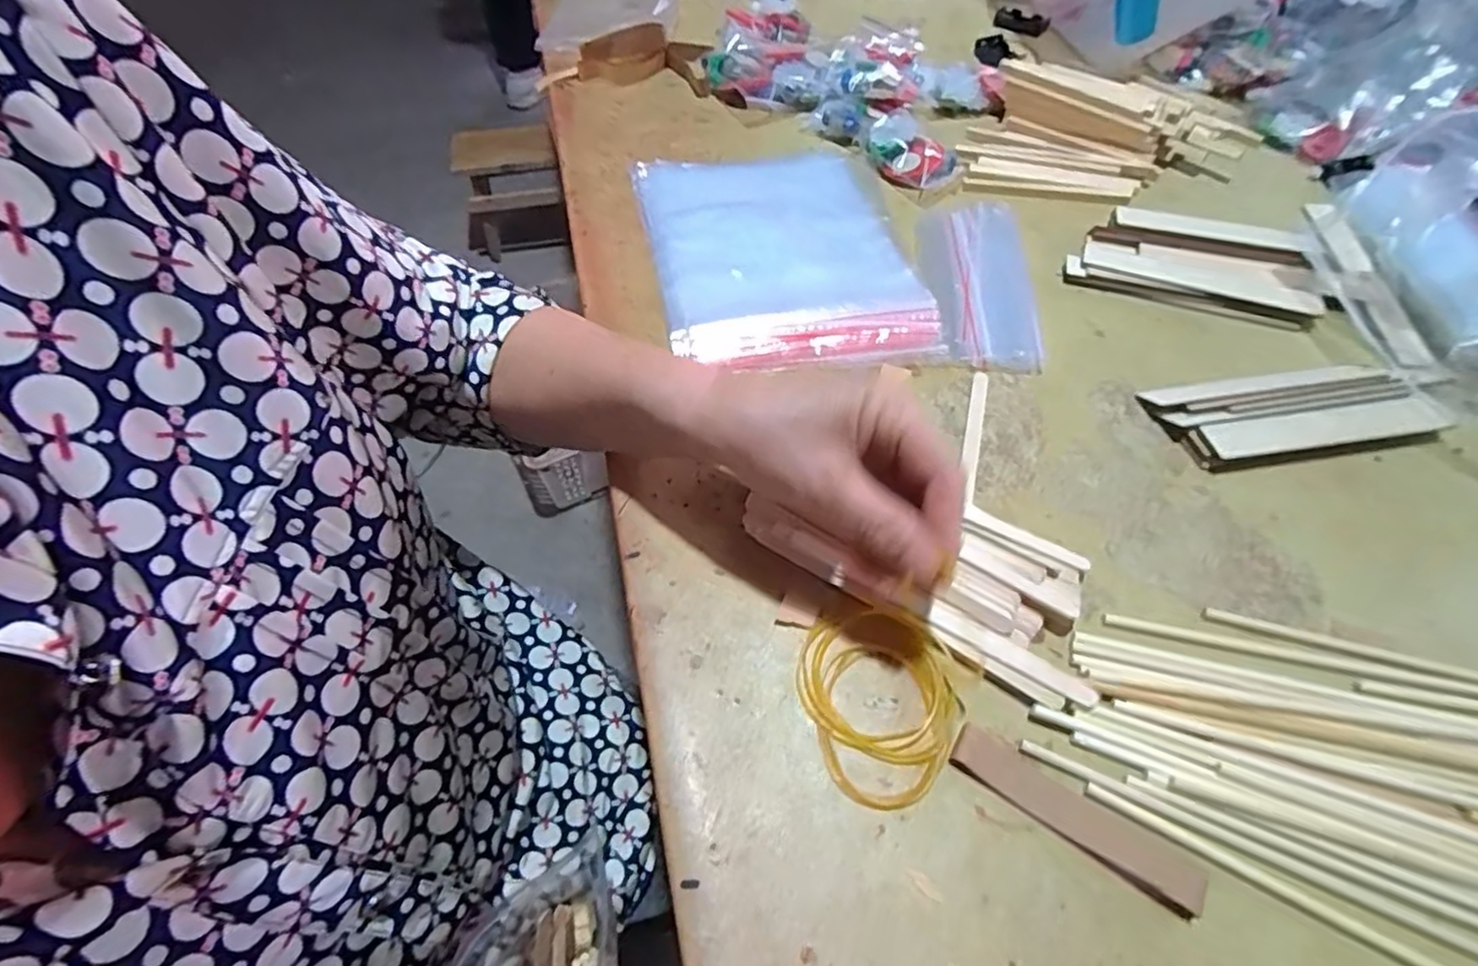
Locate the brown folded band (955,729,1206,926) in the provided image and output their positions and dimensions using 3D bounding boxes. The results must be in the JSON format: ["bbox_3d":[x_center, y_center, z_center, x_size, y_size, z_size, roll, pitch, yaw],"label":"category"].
[{"bbox_3d":[0.142,0.140,0.272,0.104,0.004,0.023,30,58,18],"label":"brown folded band"}]

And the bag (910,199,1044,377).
[{"bbox_3d":[0.172,-0.150,0.476,0.079,0.011,0.180,7,54,3],"label":"bag"}]

